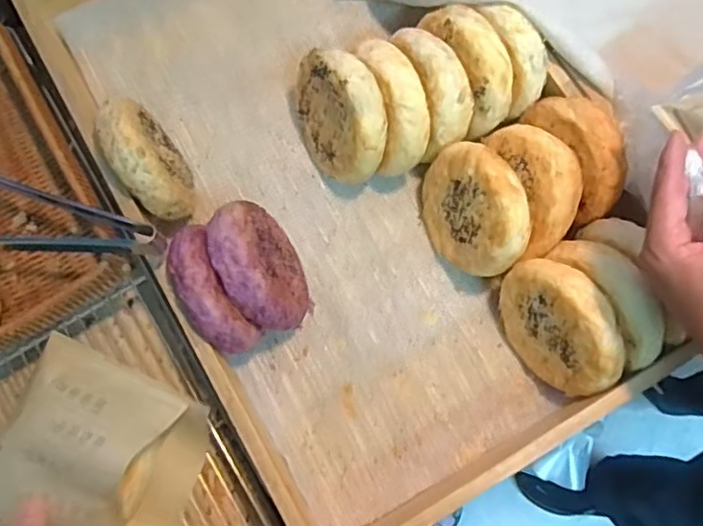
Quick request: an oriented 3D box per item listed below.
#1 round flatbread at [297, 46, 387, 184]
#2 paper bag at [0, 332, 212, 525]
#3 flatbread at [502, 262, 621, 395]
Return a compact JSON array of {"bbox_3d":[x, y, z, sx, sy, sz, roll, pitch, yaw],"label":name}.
[{"bbox_3d":[-0.013,-0.134,0.571,0.028,0.116,0.113,-21,44,-28],"label":"round flatbread"},{"bbox_3d":[-0.209,0.154,0.494,0.161,0.058,0.152,20,78,5],"label":"paper bag"},{"bbox_3d":[0.174,0.053,0.521,0.032,0.107,0.114,-24,75,-23],"label":"flatbread"}]

